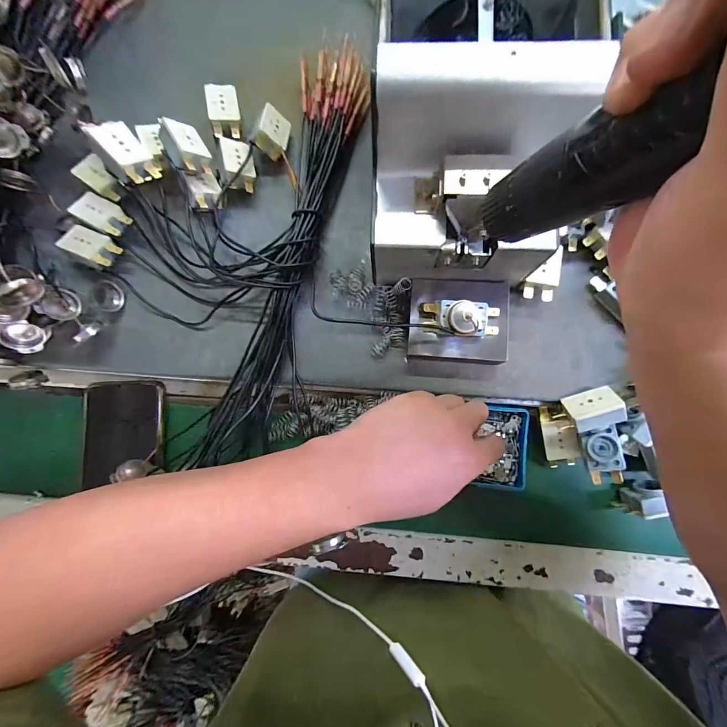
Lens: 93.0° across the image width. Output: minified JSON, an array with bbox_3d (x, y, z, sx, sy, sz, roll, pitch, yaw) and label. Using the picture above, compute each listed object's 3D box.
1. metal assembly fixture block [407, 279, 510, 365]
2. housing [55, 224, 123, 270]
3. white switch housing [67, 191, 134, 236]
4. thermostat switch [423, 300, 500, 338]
[{"bbox_3d":[0.080,-0.035,0.298,0.080,0.025,0.067,4,85,3],"label":"metal assembly fixture block"},{"bbox_3d":[-0.248,-0.105,0.313,0.055,0.019,0.031,22,86,4],"label":"housing"},{"bbox_3d":[-0.238,-0.136,0.315,0.048,0.012,0.027,27,86,5],"label":"white switch housing"},{"bbox_3d":[0.080,-0.035,0.275,0.060,0.024,0.027,6,85,3],"label":"thermostat switch"}]

